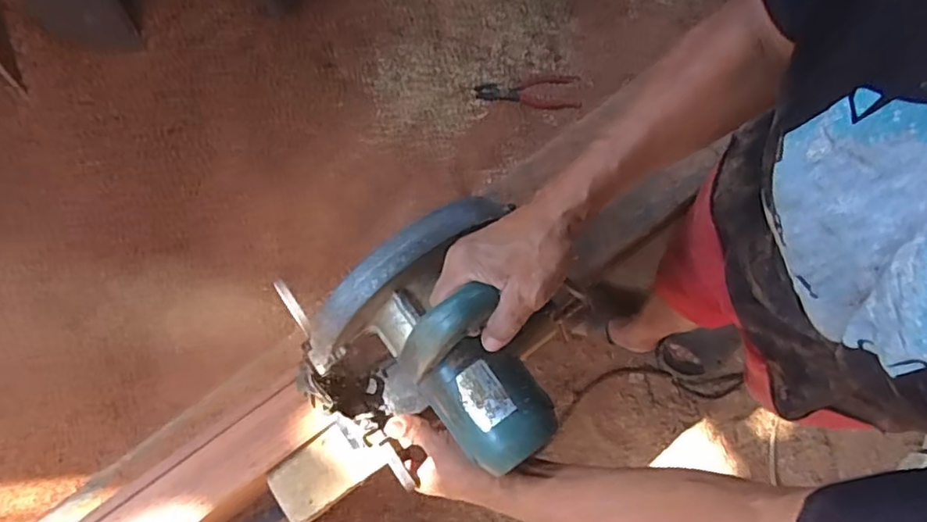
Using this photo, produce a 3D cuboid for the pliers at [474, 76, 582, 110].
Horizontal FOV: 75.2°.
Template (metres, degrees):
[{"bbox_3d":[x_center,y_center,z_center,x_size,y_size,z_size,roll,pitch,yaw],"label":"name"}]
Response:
[{"bbox_3d":[0.123,-0.309,1.128,0.193,0.014,0.068,-7,78,-1],"label":"pliers"}]

